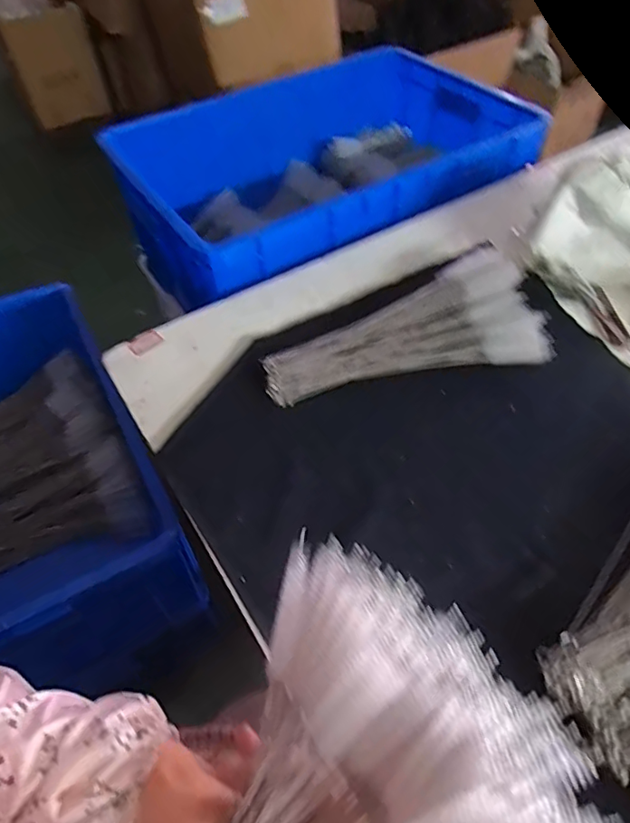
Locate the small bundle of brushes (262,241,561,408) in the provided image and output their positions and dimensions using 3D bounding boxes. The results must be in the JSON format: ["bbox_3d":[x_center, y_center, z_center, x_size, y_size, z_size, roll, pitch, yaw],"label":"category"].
[{"bbox_3d":[0.086,-0.090,0.574,0.297,0.045,0.158,-16,53,-9],"label":"small bundle of brushes"}]

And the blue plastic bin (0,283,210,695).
[{"bbox_3d":[-0.460,0.114,0.840,0.364,0.258,0.586,-26,56,-17],"label":"blue plastic bin"}]

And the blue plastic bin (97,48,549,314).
[{"bbox_3d":[0.007,-0.362,0.870,0.551,0.194,0.408,-27,56,-17],"label":"blue plastic bin"}]

